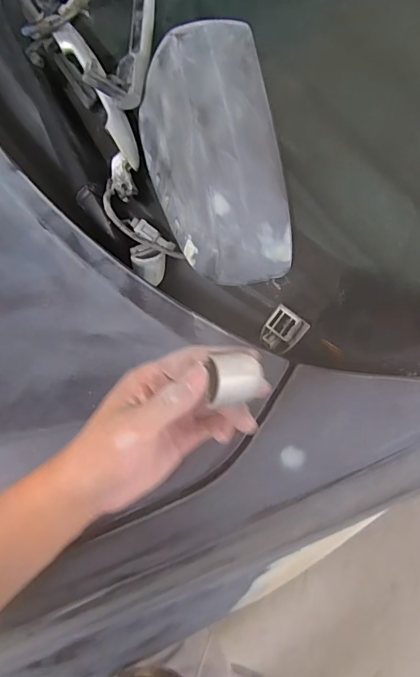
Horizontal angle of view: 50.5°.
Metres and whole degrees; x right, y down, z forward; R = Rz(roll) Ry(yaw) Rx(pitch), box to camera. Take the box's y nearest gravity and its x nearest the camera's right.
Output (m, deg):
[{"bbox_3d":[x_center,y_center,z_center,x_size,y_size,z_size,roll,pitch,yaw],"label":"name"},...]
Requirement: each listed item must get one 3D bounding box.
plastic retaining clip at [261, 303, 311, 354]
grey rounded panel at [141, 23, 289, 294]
[{"bbox_3d":[0.069,-0.008,0.417,0.032,0.020,0.040,34,111,-23],"label":"plastic retaining clip"},{"bbox_3d":[0.006,-0.171,0.422,0.120,0.071,0.244,-14,88,-6],"label":"grey rounded panel"}]

